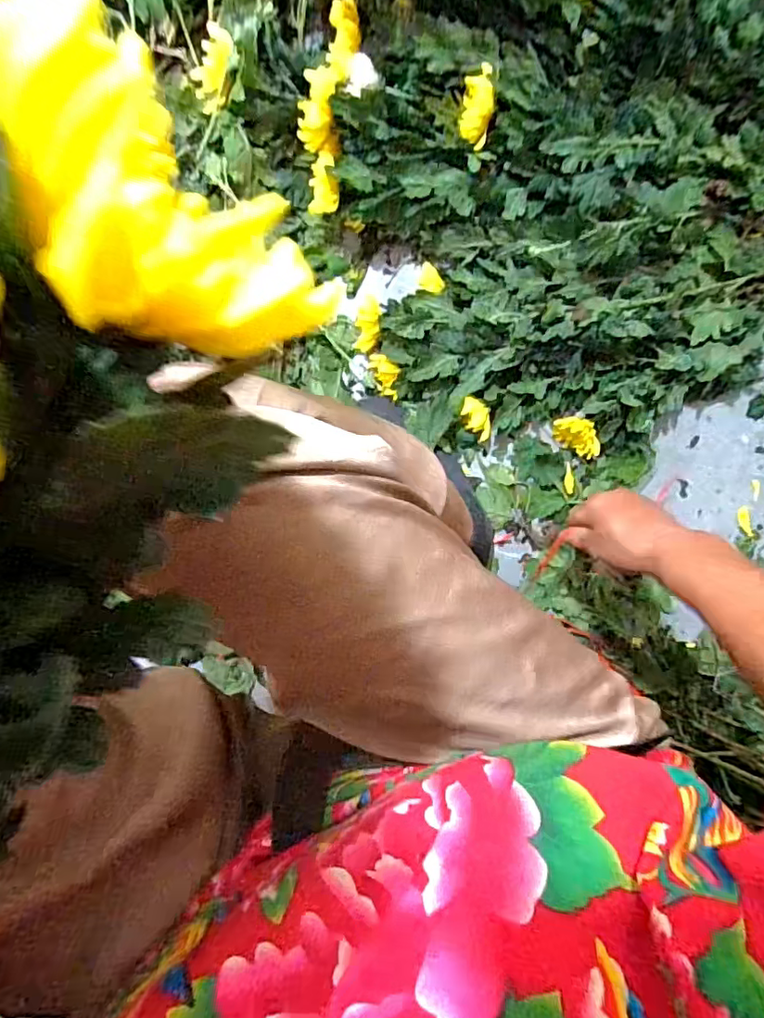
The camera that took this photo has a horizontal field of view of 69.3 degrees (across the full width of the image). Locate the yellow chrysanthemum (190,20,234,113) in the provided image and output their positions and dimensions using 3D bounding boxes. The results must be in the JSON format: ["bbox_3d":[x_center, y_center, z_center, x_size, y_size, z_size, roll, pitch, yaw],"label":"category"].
[{"bbox_3d":[-0.193,-0.507,0.639,0.042,0.048,0.079,14,86,-3],"label":"yellow chrysanthemum"}]

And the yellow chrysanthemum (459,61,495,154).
[{"bbox_3d":[0.106,-0.448,0.613,0.031,0.041,0.066,7,86,-4],"label":"yellow chrysanthemum"}]

